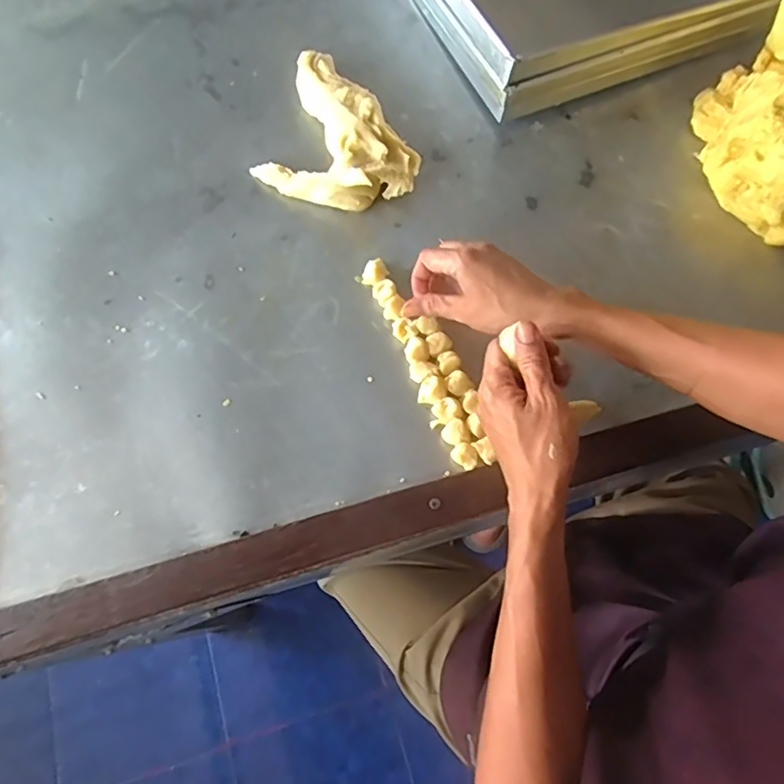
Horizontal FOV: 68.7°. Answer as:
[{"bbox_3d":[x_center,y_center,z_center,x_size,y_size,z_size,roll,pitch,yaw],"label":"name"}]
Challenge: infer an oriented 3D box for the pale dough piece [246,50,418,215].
[{"bbox_3d":[-0.043,-0.270,0.589,0.166,0.041,0.170,19,71,7],"label":"pale dough piece"}]

